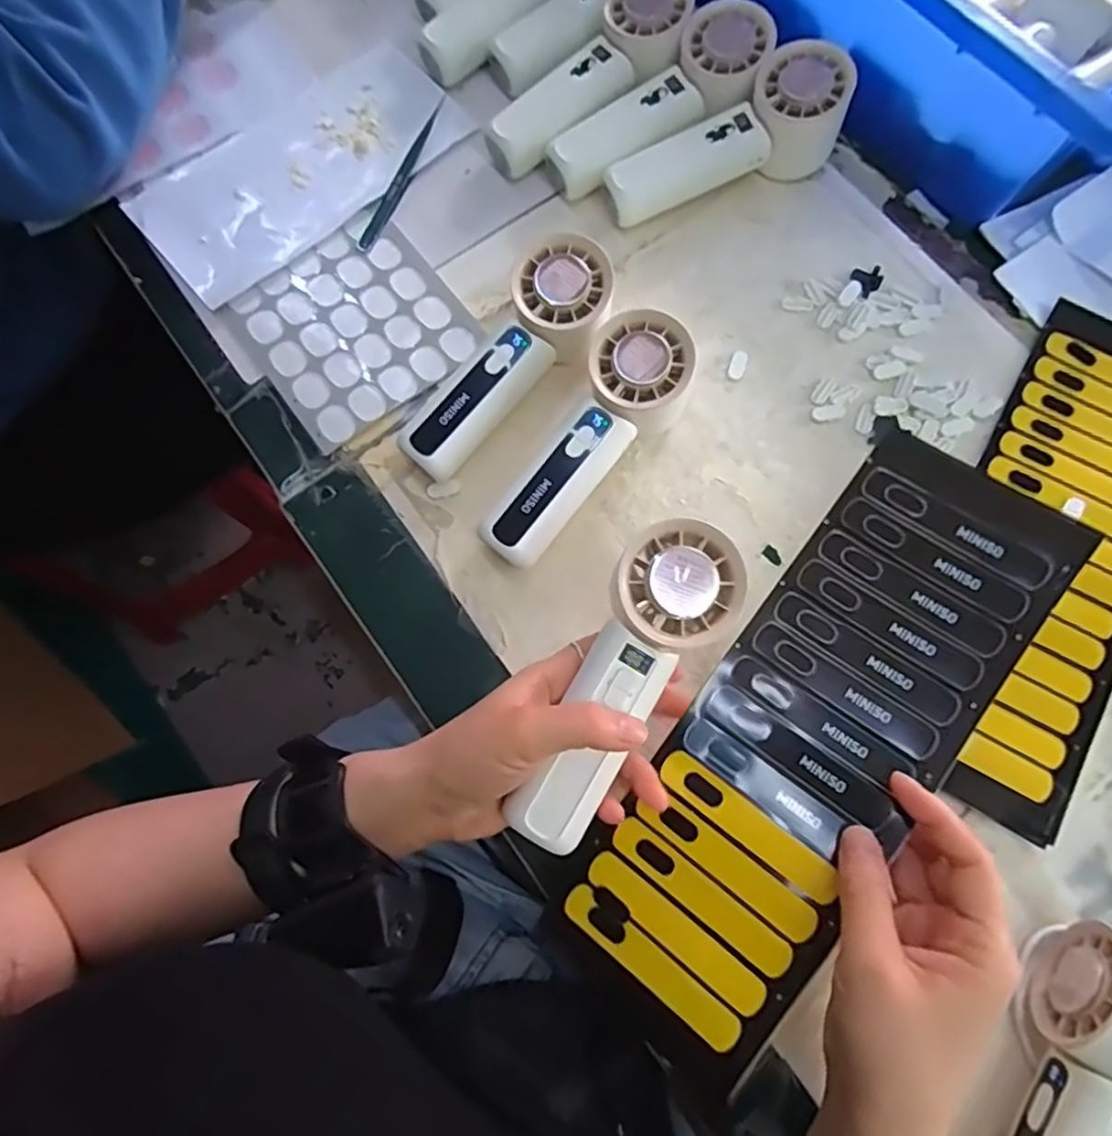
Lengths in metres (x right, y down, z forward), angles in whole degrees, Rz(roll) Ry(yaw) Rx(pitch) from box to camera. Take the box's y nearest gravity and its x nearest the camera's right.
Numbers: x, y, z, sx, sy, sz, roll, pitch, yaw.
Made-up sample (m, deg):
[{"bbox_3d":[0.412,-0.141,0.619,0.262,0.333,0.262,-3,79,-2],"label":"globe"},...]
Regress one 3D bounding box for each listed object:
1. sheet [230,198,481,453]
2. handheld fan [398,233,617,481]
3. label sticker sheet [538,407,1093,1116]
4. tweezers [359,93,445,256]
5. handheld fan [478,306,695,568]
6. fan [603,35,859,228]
[{"bbox_3d":[-0.129,-0.156,0.417,0.122,0.004,0.134,-36,75,-8],"label":"sheet"},{"bbox_3d":[-0.027,-0.118,0.370,0.051,0.043,0.155,40,79,13],"label":"handheld fan"},{"bbox_3d":[0.123,0.079,0.310,0.105,0.010,0.309,35,84,17],"label":"label sticker sheet"},{"bbox_3d":[-0.102,-0.266,0.441,0.012,0.008,0.122,23,76,9],"label":"tweezers"},{"bbox_3d":[0.019,-0.068,0.371,0.056,0.056,0.156,32,77,11],"label":"handheld fan"},{"bbox_3d":[0.107,-0.263,0.412,0.156,0.050,0.060,-31,75,-7],"label":"fan"}]

